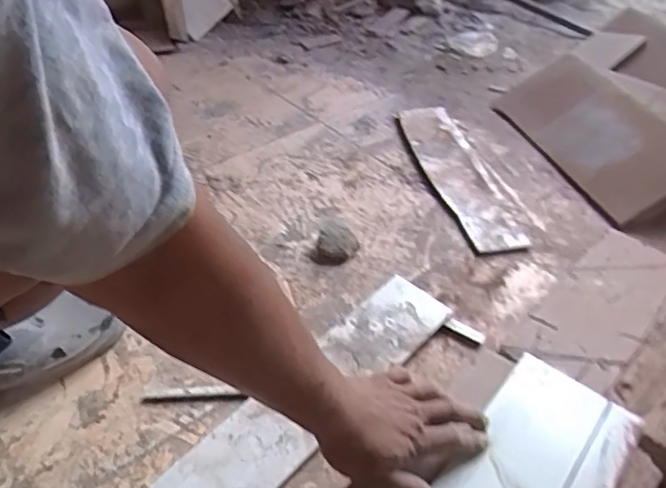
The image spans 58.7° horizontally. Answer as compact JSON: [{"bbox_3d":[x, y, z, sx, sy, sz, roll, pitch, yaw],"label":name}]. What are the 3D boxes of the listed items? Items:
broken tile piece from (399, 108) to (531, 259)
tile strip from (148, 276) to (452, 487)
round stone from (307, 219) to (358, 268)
[{"bbox_3d":[0.209,-0.121,1.000,0.100,0.020,0.381,-7,43,-11],"label":"broken tile piece"},{"bbox_3d":[-0.014,0.162,0.663,0.091,0.018,0.398,32,49,28],"label":"tile strip"},{"bbox_3d":[0.002,-0.001,0.840,0.064,0.032,0.065,2,42,-2],"label":"round stone"}]

